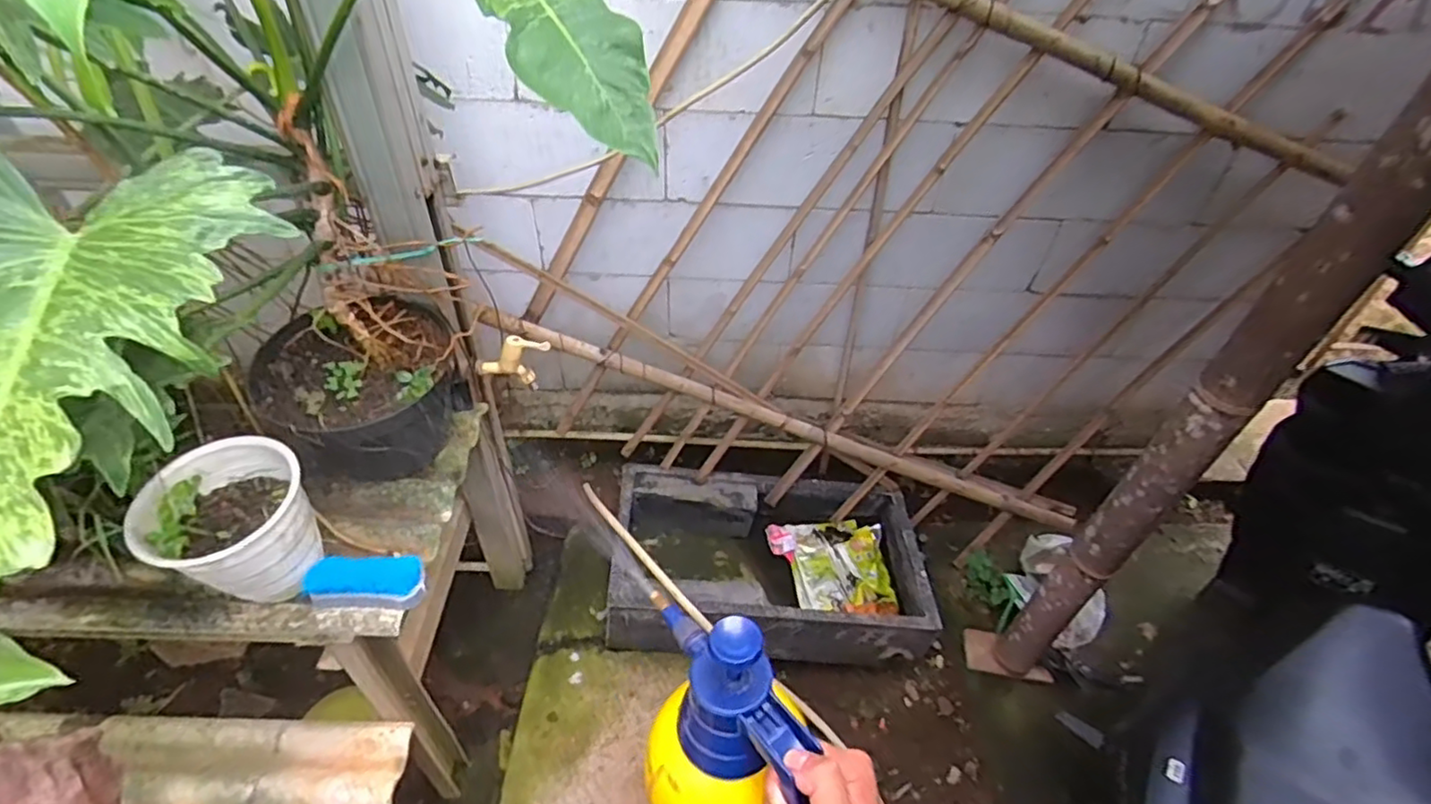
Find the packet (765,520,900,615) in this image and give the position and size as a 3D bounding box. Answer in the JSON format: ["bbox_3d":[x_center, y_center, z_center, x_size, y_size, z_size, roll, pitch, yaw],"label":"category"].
[{"bbox_3d":[0.300,0.437,1.718,0.315,0.053,0.283,2,44,-2],"label":"packet"}]

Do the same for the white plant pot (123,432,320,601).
[{"bbox_3d":[-0.610,0.168,0.840,0.162,0.173,0.179,35,52,29],"label":"white plant pot"}]

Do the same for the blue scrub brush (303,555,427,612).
[{"bbox_3d":[-0.468,0.242,0.870,0.147,0.035,0.059,0,44,-4],"label":"blue scrub brush"}]

